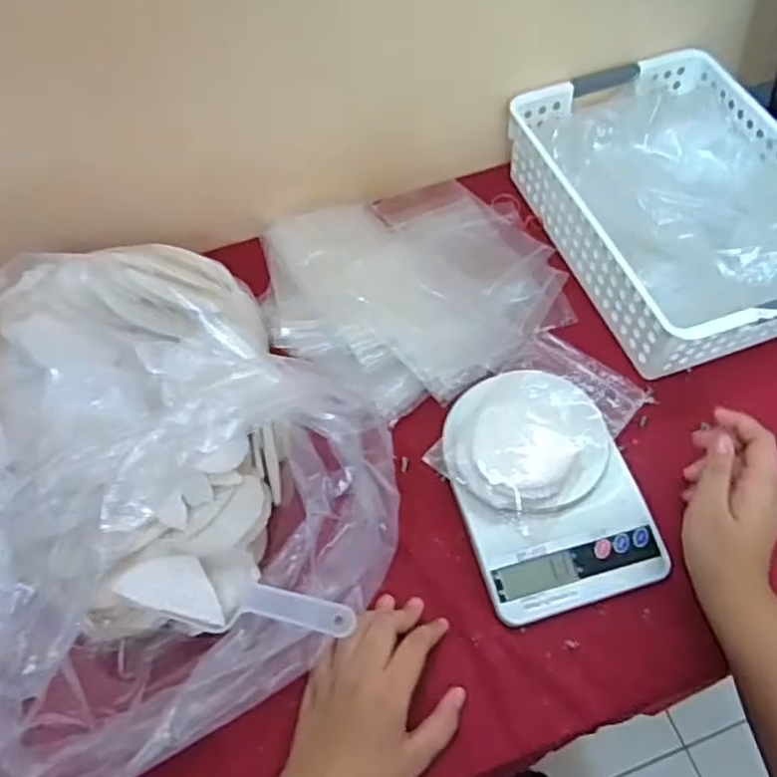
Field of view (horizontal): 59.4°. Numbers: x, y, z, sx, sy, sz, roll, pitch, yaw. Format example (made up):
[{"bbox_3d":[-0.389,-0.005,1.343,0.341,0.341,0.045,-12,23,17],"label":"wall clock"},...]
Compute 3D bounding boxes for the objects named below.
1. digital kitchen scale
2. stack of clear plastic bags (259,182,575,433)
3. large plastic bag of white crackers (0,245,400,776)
[{"bbox_3d":[0.114,0.070,0.501,0.129,0.039,0.174,-16,61,-7],"label":"digital kitchen scale"},{"bbox_3d":[0.026,-0.091,0.607,0.255,0.039,0.222,-21,62,-10],"label":"stack of clear plastic bags"},{"bbox_3d":[-0.167,0.037,0.437,0.327,0.146,0.284,39,69,21],"label":"large plastic bag of white crackers"}]

